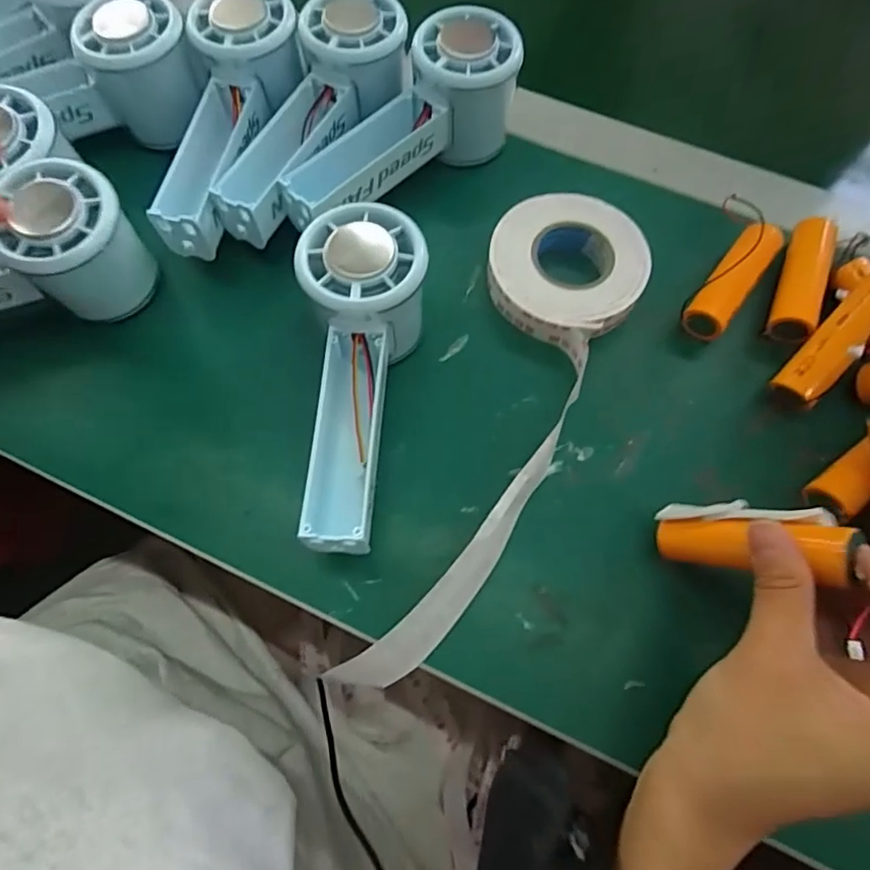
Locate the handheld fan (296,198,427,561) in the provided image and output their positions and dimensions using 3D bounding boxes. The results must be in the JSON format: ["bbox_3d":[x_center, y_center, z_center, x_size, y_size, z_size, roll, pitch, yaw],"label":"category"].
[{"bbox_3d":[-0.036,-0.027,0.258,0.052,0.048,0.149,5,82,1],"label":"handheld fan"}]

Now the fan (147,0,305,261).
[{"bbox_3d":[-0.112,-0.169,0.311,0.056,0.045,0.150,12,82,4],"label":"fan"}]

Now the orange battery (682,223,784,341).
[{"bbox_3d":[0.156,-0.082,0.303,0.022,0.016,0.071,36,73,12],"label":"orange battery"}]

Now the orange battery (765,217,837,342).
[{"bbox_3d":[0.194,-0.082,0.303,0.022,0.017,0.068,21,70,7],"label":"orange battery"}]

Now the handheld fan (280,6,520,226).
[{"bbox_3d":[-0.016,-0.163,0.311,0.068,0.053,0.148,41,74,14],"label":"handheld fan"}]

